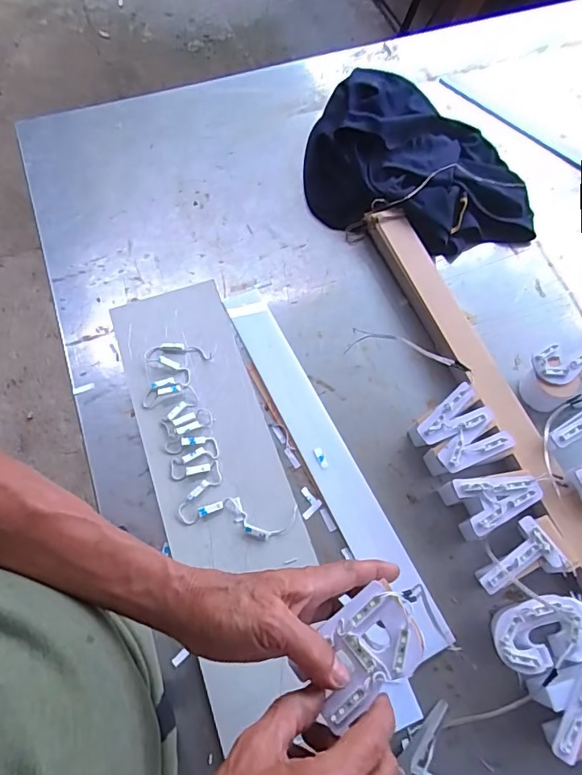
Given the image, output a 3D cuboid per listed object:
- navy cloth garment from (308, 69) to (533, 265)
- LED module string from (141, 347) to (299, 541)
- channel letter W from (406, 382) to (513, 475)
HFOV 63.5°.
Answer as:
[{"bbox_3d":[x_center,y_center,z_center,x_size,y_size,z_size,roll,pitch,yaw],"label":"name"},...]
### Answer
[{"bbox_3d":[0.200,-0.335,0.695,0.349,0.076,0.294,19,67,7],"label":"navy cloth garment"},{"bbox_3d":[-0.102,0.059,0.529,0.104,0.010,0.260,-27,70,-12],"label":"LED module string"},{"bbox_3d":[0.185,0.056,0.519,0.084,0.050,0.086,-30,70,-13],"label":"channel letter W"}]

